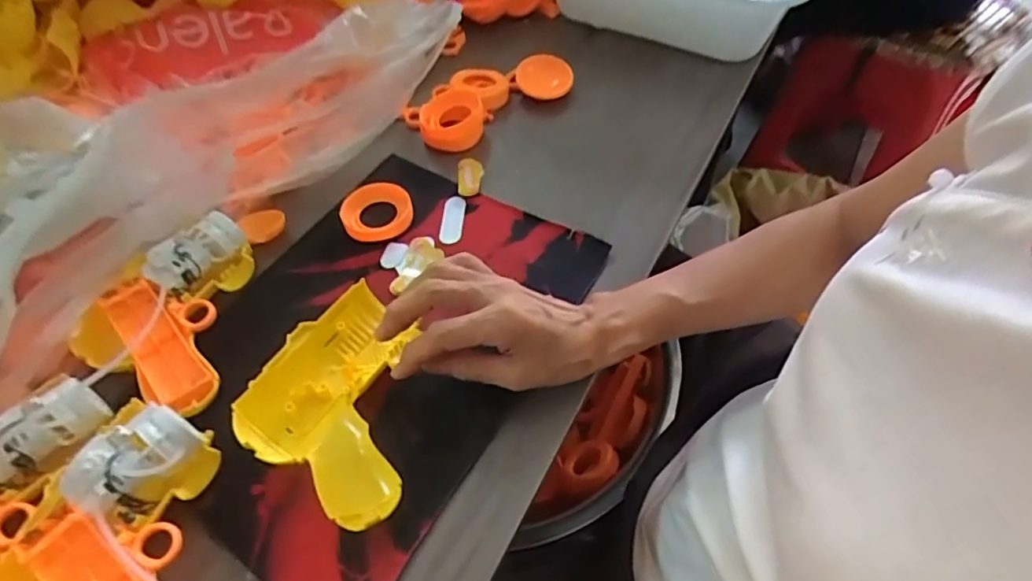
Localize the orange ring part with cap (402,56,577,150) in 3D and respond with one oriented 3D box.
[{"bbox_3d":[-0.027,-0.187,0.579,0.161,0.034,0.091,-33,59,-19],"label":"orange ring part with cap"}]

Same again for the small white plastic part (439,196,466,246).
[{"bbox_3d":[-0.053,-0.059,0.497,0.018,0.004,0.046,9,64,-7],"label":"small white plastic part"}]

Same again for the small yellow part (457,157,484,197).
[{"bbox_3d":[-0.040,-0.101,0.523,0.022,0.007,0.047,-5,55,0],"label":"small yellow part"}]

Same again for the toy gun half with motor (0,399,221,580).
[{"bbox_3d":[-0.213,0.138,0.330,0.120,0.034,0.127,21,58,17],"label":"toy gun half with motor"}]

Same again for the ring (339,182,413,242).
[{"bbox_3d":[-0.116,-0.065,0.495,0.057,0.017,0.054,-1,55,2],"label":"ring"}]

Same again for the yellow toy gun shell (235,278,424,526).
[{"bbox_3d":[-0.103,0.071,0.389,0.116,0.038,0.125,29,61,21],"label":"yellow toy gun shell"}]

